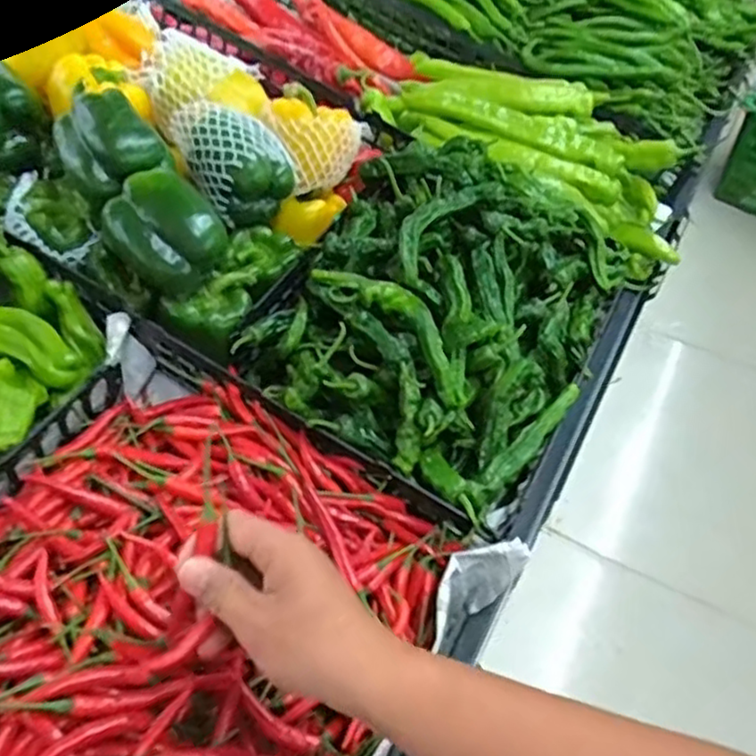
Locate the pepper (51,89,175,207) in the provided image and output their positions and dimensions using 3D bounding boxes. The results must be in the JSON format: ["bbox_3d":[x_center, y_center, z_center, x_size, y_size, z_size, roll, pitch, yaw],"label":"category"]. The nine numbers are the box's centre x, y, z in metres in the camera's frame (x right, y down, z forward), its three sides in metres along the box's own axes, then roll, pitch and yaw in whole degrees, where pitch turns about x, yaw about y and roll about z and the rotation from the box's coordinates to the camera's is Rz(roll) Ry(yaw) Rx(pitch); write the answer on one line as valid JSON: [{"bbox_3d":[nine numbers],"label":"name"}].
[{"bbox_3d":[-0.250,-0.211,0.637,0.099,0.076,0.073,27,52,19],"label":"pepper"}]

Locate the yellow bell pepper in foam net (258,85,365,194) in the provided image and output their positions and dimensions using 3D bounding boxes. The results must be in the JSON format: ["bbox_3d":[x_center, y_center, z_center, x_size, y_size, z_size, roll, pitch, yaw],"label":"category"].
[{"bbox_3d":[-0.076,-0.259,0.751,0.093,0.069,0.103,18,49,11],"label":"yellow bell pepper in foam net"}]

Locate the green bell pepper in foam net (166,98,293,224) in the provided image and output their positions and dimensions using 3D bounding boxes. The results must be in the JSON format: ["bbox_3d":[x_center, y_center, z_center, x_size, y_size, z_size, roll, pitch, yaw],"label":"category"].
[{"bbox_3d":[-0.147,-0.224,0.707,0.085,0.090,0.115,-28,56,-26],"label":"green bell pepper in foam net"}]

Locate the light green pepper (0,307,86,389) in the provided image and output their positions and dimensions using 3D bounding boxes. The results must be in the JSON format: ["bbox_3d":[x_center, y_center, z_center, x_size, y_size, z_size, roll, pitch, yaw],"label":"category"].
[{"bbox_3d":[-0.304,-0.026,0.555,0.131,0.032,0.052,6,48,1],"label":"light green pepper"}]

